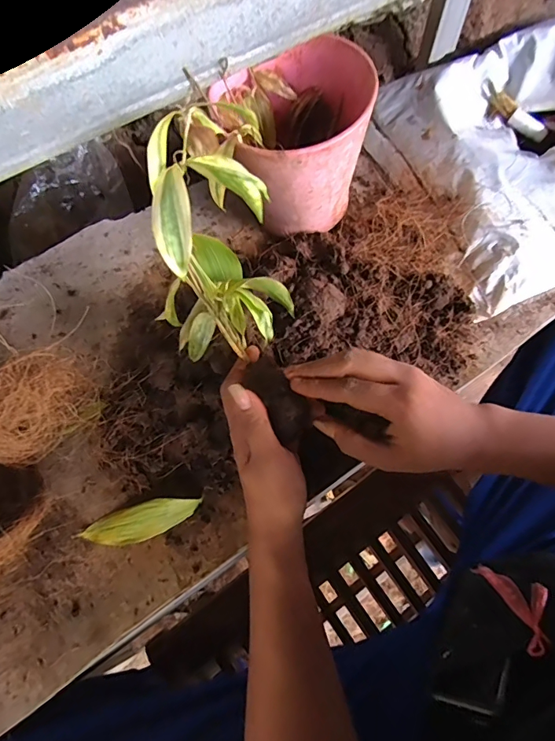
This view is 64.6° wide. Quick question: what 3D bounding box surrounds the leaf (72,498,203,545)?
[{"bbox_3d":[-0.122,0.135,0.391,0.104,0.011,0.030,-14,70,-6],"label":"leaf"}]

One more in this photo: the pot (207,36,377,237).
[{"bbox_3d":[0.014,-0.231,0.449,0.148,0.124,0.145,0,69,0],"label":"pot"}]

